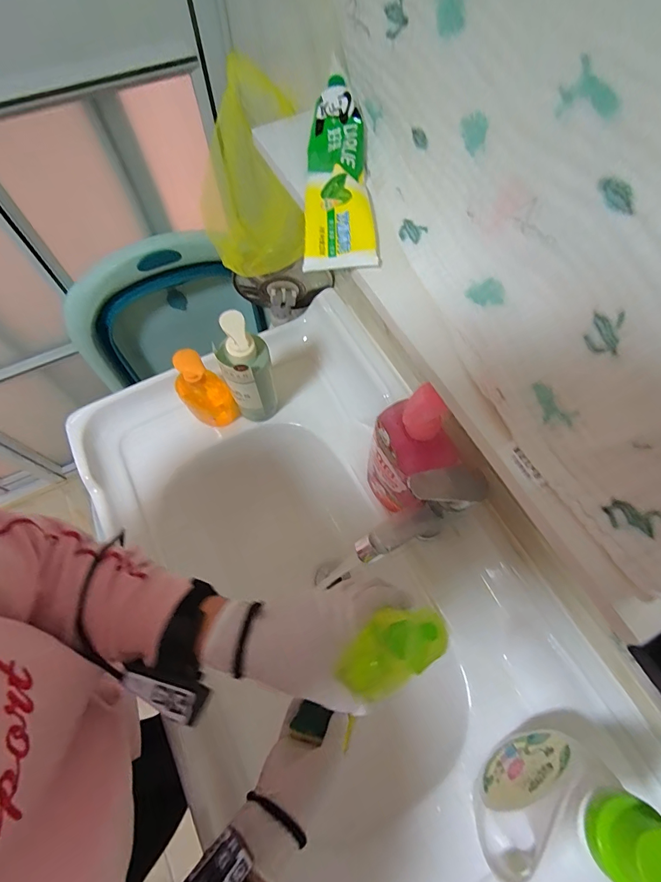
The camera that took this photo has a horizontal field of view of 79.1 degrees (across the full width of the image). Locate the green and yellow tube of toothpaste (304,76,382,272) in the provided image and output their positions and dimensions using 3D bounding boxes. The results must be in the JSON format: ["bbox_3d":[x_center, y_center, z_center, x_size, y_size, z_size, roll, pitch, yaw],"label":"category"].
[{"bbox_3d":[0.008,-0.220,0.331,0.055,0.033,0.179,0,67,0],"label":"green and yellow tube of toothpaste"}]

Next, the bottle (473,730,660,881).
[{"bbox_3d":[0.205,0.344,0.354,0.058,0.200,0.132,37,71,14],"label":"bottle"}]

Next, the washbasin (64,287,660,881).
[{"bbox_3d":[-0.013,0.202,0.559,0.470,0.177,0.795,-26,69,-11],"label":"washbasin"}]

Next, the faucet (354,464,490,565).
[{"bbox_3d":[0.084,0.096,0.471,0.118,0.181,0.050,-21,68,-9],"label":"faucet"}]

